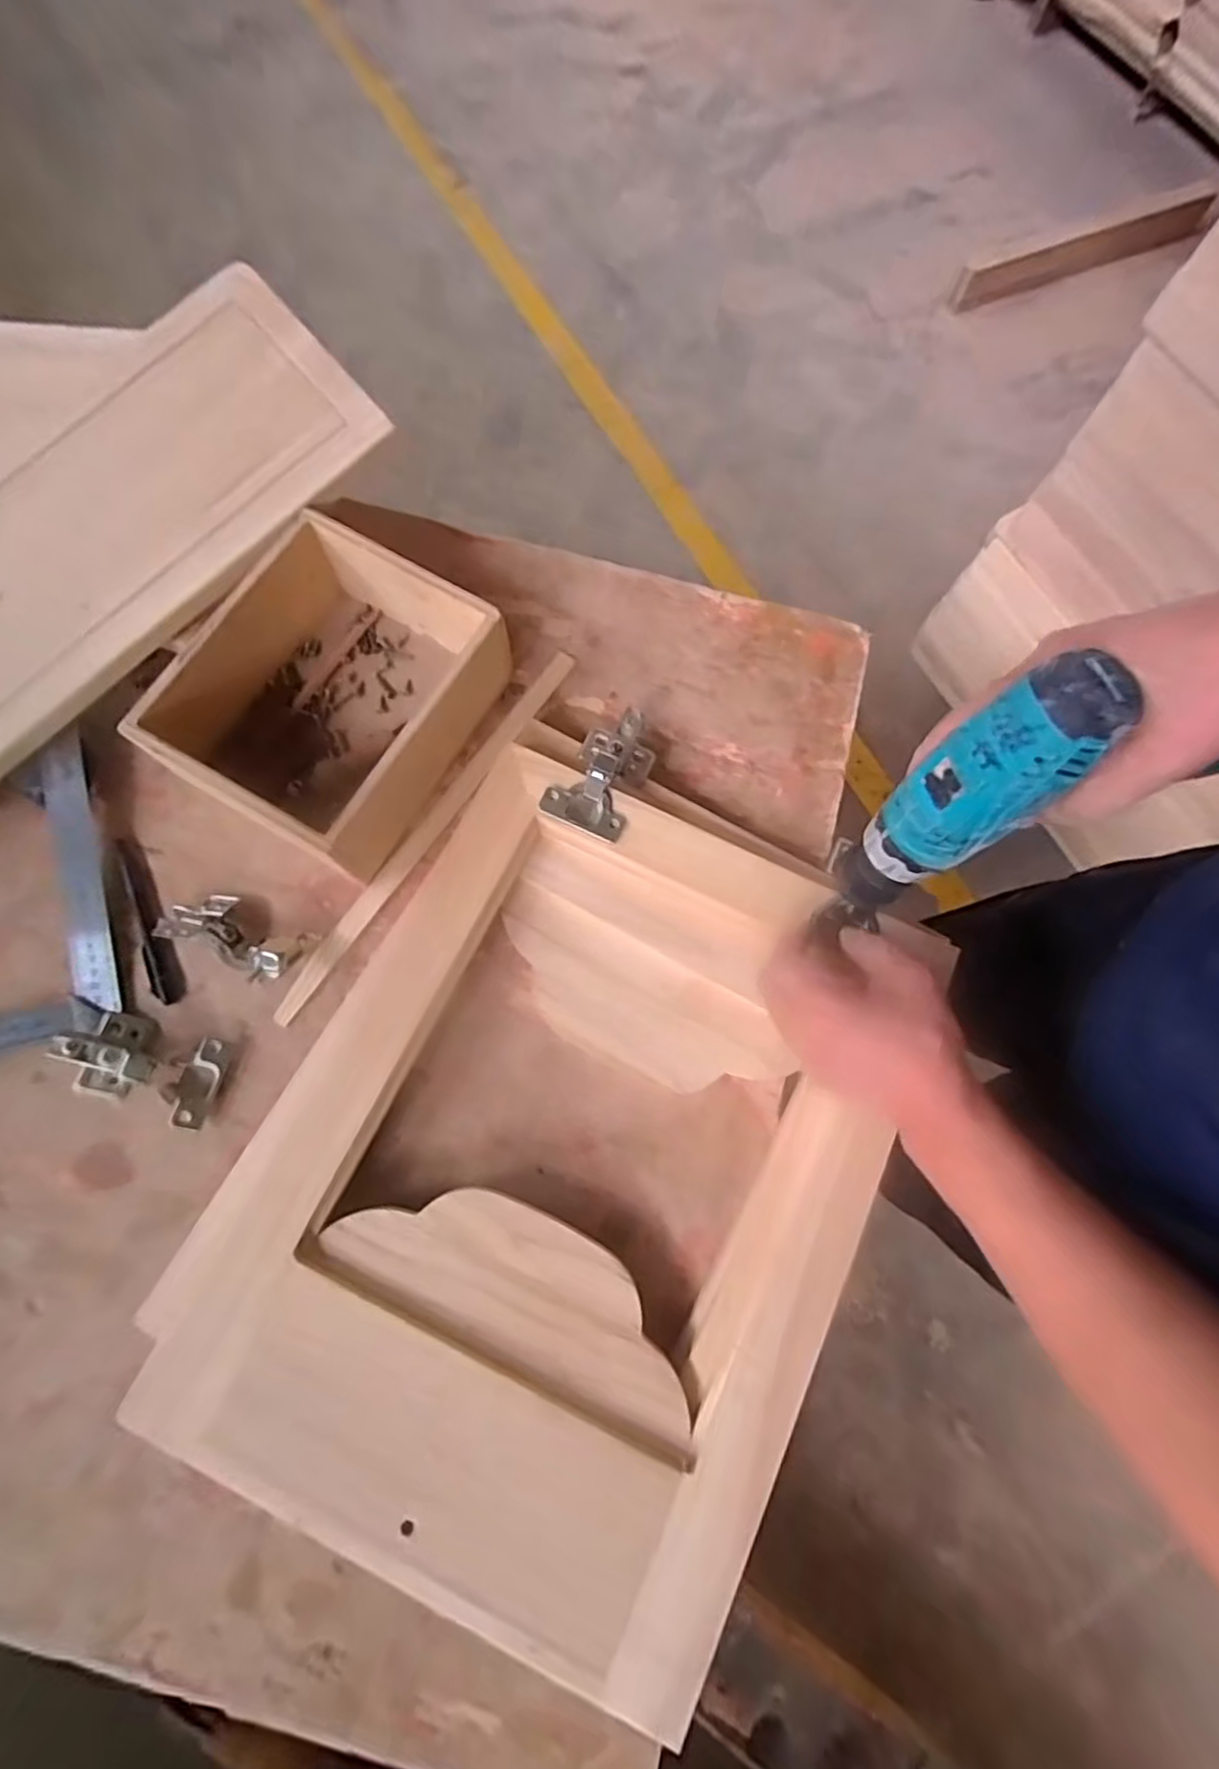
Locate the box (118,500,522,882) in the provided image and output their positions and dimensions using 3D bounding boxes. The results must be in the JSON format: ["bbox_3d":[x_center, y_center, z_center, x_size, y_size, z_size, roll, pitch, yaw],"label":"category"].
[{"bbox_3d":[-0.198,-0.138,0.519,0.188,0.085,0.213,26,76,5],"label":"box"}]

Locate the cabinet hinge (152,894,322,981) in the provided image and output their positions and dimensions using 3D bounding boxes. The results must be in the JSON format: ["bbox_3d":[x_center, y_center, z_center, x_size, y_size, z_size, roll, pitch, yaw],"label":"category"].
[{"bbox_3d":[-0.264,0.034,0.496,0.102,0.036,0.046,24,76,5],"label":"cabinet hinge"}]

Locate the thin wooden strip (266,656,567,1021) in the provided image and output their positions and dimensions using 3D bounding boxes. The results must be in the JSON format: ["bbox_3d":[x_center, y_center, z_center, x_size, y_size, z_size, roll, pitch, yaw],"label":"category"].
[{"bbox_3d":[-0.135,-0.046,0.543,0.021,0.012,0.351,35,77,7],"label":"thin wooden strip"}]

